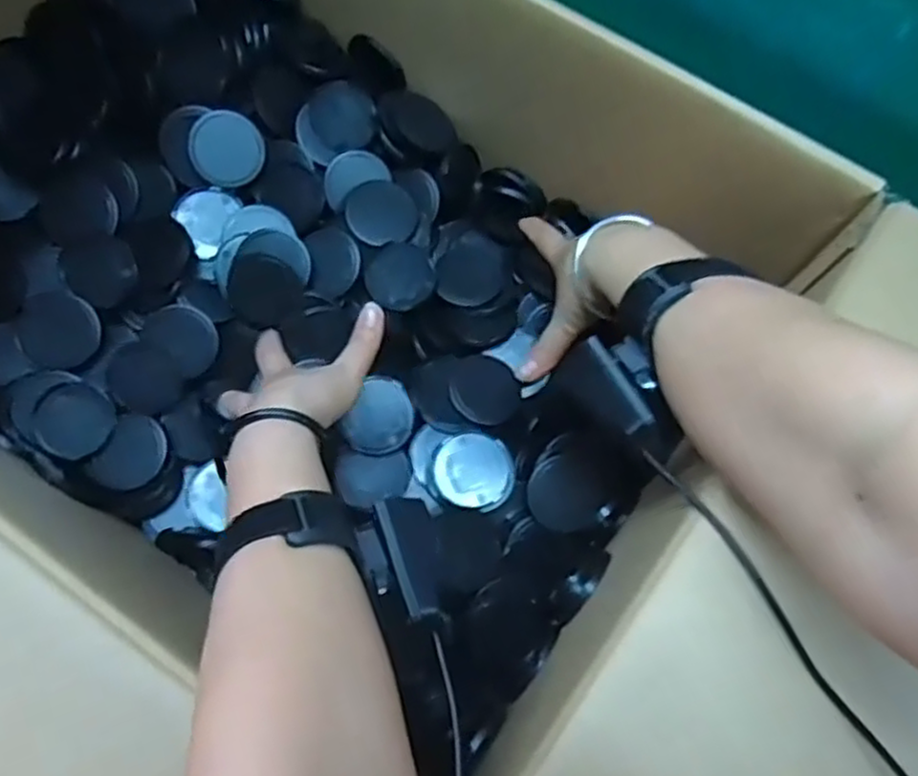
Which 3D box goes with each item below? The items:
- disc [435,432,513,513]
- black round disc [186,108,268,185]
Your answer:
[{"bbox_3d":[0.010,0.054,0.473,0.051,0.011,0.046,9,72,2],"label":"disc"},{"bbox_3d":[-0.164,-0.170,0.518,0.050,0.004,0.050,-20,104,-12],"label":"black round disc"}]

